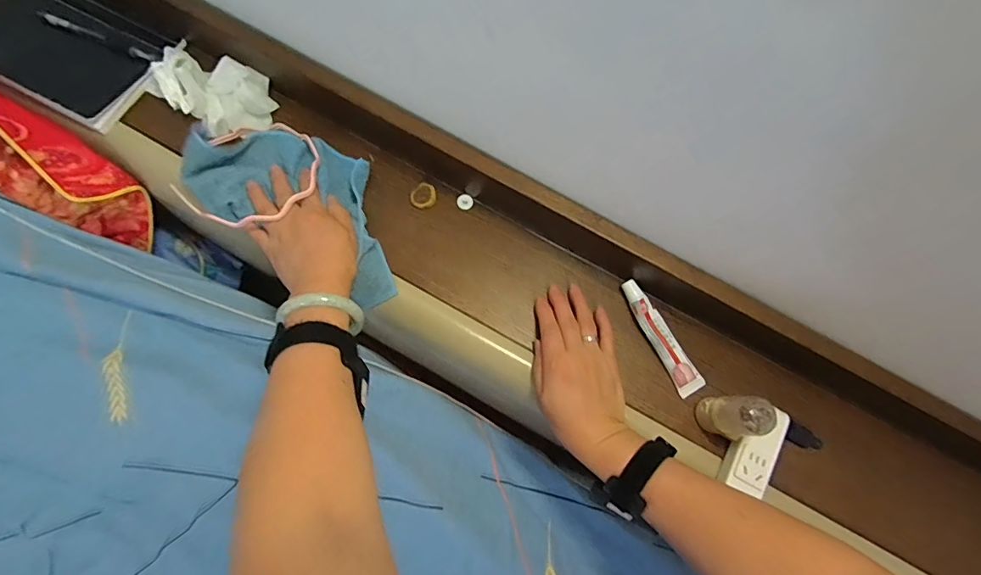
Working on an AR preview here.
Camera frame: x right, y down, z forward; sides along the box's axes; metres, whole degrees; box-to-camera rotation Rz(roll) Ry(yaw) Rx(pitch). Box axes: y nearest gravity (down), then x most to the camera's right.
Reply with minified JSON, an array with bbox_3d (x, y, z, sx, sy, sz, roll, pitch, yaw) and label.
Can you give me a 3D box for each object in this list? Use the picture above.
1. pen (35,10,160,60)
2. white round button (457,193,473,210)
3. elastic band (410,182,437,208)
[{"bbox_3d":[-0.418,-0.267,0.509,0.140,0.006,0.011,22,72,1],"label":"pen"},{"bbox_3d":[-0.027,-0.093,0.514,0.017,0.004,0.018,2,73,-6],"label":"white round button"},{"bbox_3d":[-0.071,-0.098,0.508,0.028,0.008,0.028,2,73,-6],"label":"elastic band"}]

